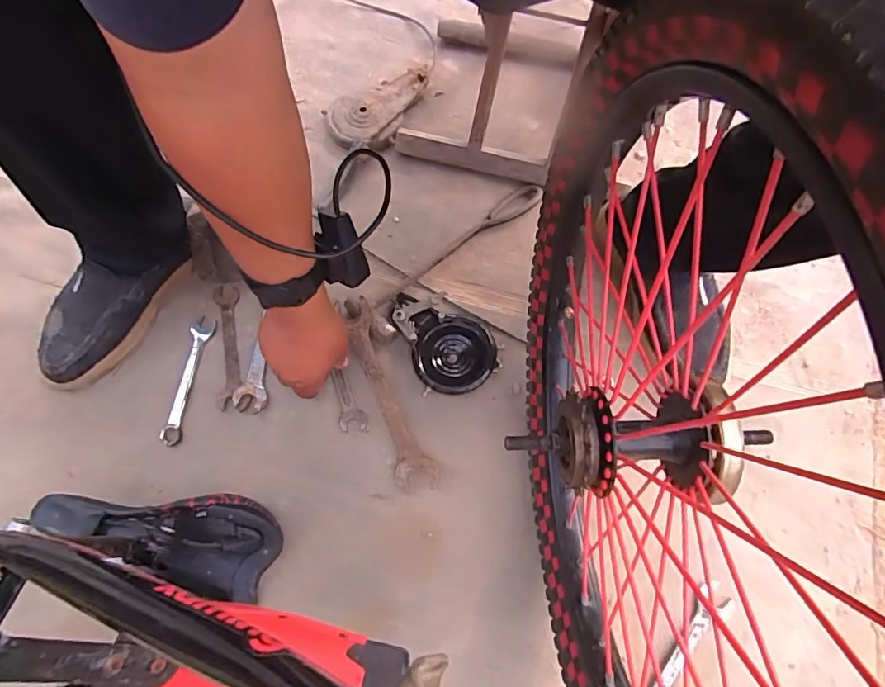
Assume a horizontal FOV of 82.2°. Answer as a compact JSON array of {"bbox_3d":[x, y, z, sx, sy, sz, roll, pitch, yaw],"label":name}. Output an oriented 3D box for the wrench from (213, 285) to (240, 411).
[{"bbox_3d":[-0.261,0.002,0.613,0.031,0.011,0.157,-8,68,-3],"label":"wrench"}]

